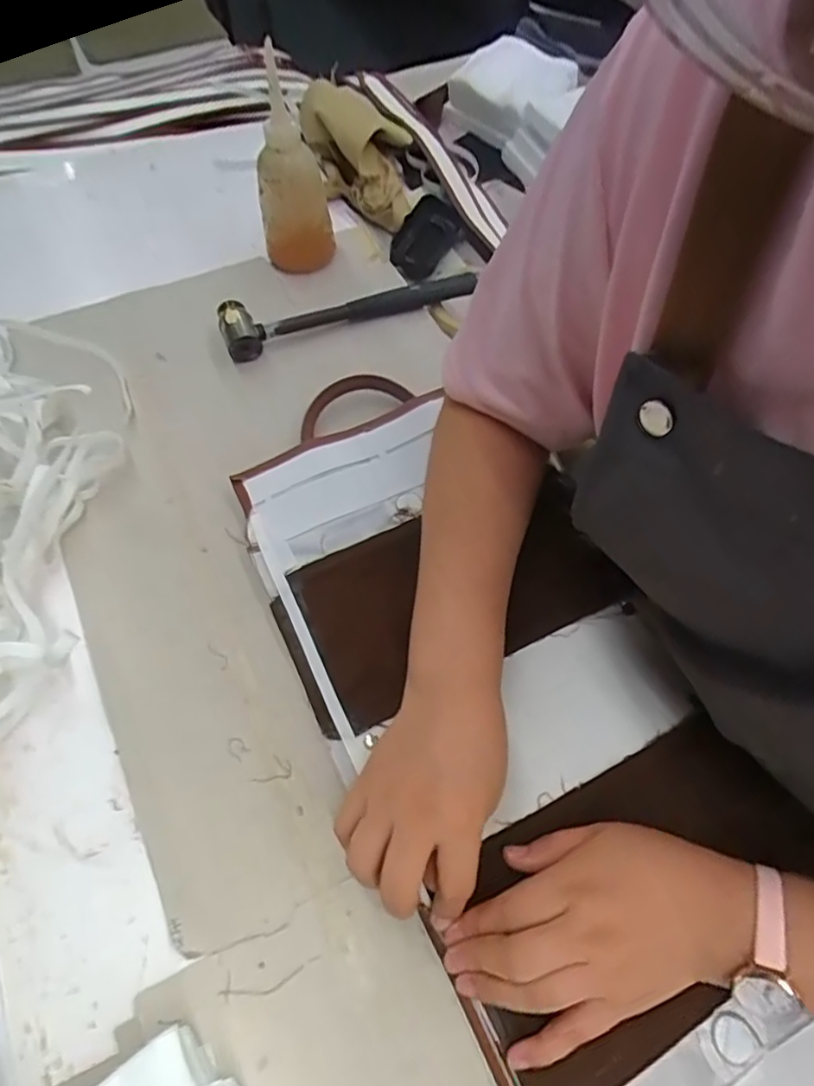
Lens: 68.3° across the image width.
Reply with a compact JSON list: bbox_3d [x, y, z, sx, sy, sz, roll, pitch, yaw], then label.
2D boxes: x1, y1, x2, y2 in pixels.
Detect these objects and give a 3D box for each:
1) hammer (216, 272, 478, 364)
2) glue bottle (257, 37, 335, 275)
[{"bbox_3d":[-0.049,-0.219,0.558,0.243,0.032,0.048,-18,64,-13],"label":"hammer"},{"bbox_3d":[-0.103,-0.327,0.530,0.051,0.161,0.056,18,62,7],"label":"glue bottle"}]

